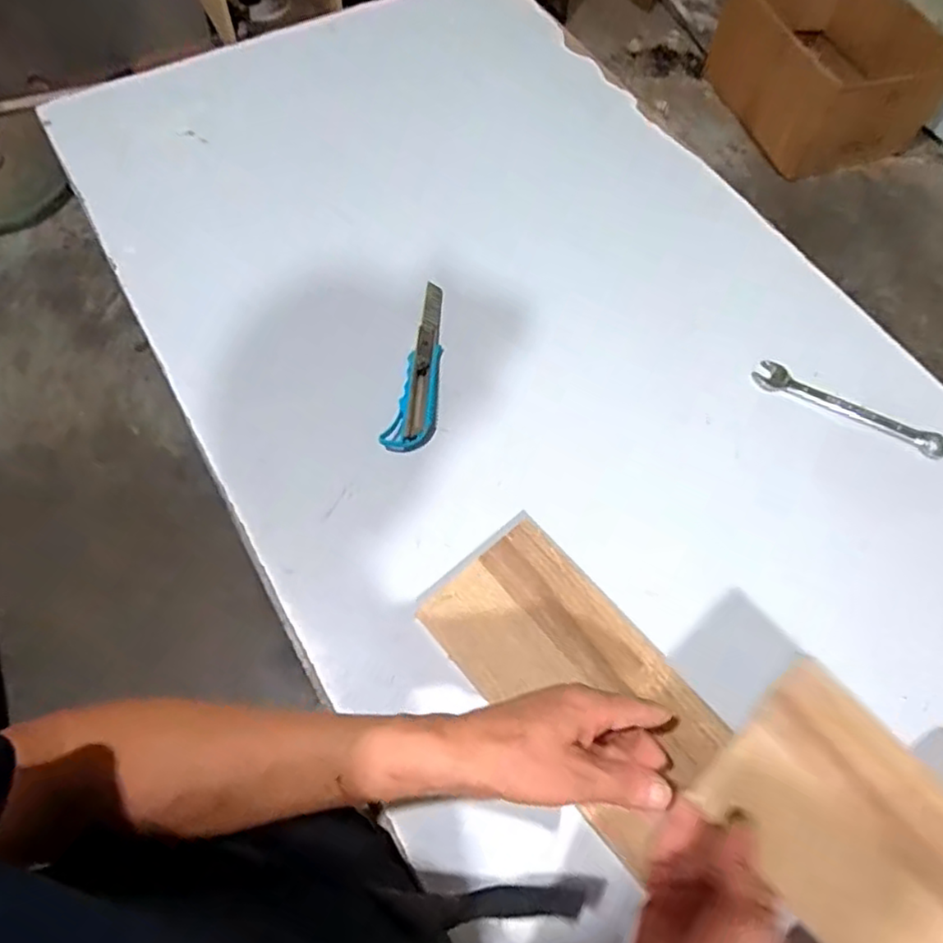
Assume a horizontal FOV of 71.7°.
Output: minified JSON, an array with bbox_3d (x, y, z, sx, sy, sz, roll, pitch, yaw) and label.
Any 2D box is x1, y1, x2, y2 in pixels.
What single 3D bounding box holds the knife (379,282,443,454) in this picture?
[{"bbox_3d":[-0.045,-0.112,0.675,0.046,0.021,0.202,12,65,3],"label":"knife"}]

